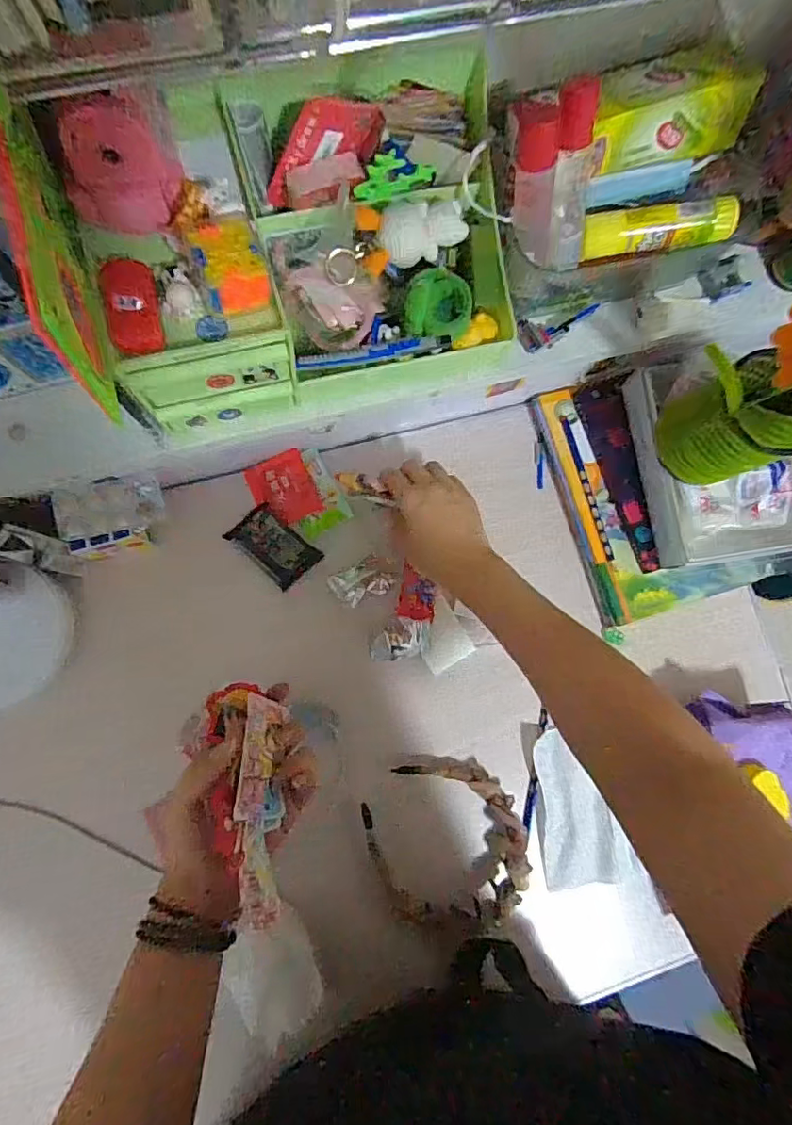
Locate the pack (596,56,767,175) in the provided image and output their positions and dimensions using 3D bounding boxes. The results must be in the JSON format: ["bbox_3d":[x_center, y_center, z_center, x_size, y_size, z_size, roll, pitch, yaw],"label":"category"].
[{"bbox_3d":[0.198,-0.327,0.385,0.135,0.060,0.034,-18,46,-4],"label":"pack"}]

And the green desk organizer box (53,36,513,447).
[{"bbox_3d":[-0.060,-0.223,0.378,0.289,0.139,0.175,-18,86,-8],"label":"green desk organizer box"}]

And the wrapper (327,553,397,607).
[{"bbox_3d":[-0.031,0.018,0.534,0.065,0.017,0.040,-30,88,-9],"label":"wrapper"}]

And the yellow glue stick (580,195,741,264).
[{"bbox_3d":[0.202,-0.257,0.409,0.113,0.027,0.026,-5,84,7],"label":"yellow glue stick"}]

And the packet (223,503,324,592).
[{"bbox_3d":[-0.121,-0.016,0.528,0.081,0.011,0.050,42,81,0],"label":"packet"}]

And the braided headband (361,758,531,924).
[{"bbox_3d":[0.048,0.268,0.499,0.148,0.034,0.141,-2,84,-7],"label":"braided headband"}]

